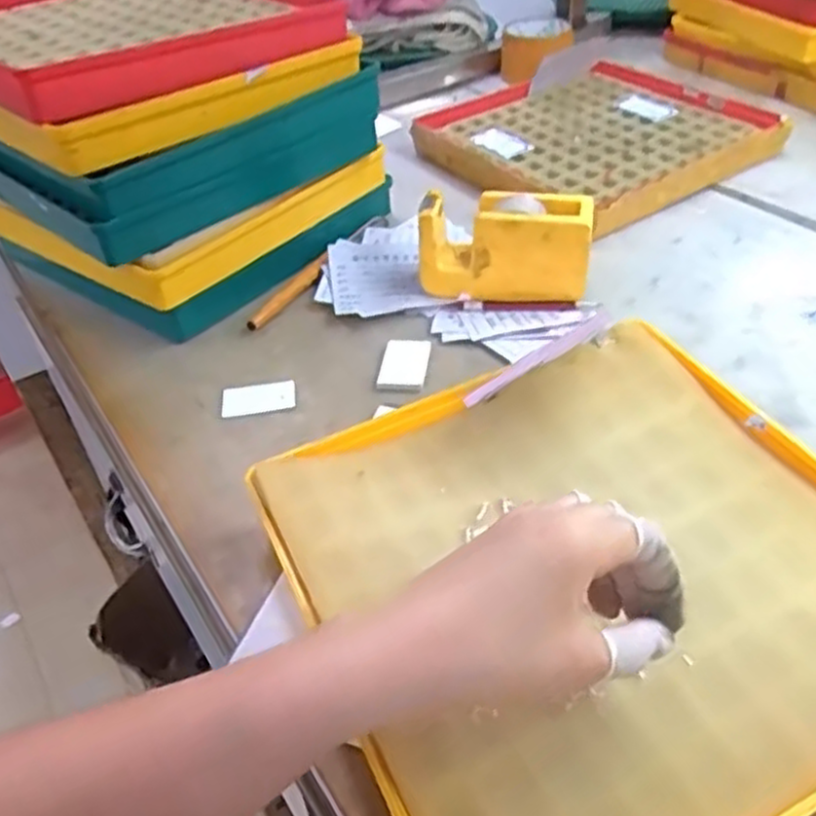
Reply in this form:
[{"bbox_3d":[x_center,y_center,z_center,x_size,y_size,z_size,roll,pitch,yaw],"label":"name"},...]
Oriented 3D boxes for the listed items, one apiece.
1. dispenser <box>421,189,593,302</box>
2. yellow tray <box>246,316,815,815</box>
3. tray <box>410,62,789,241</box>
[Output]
[{"bbox_3d":[0.076,-0.125,0.603,0.131,0.074,0.052,3,41,10],"label":"dispenser"},{"bbox_3d":[0.089,0.076,0.379,0.269,0.033,0.262,-20,43,-16],"label":"yellow tray"},{"bbox_3d":[0.198,-0.289,0.813,0.291,0.035,0.280,-25,44,-21],"label":"tray"}]

